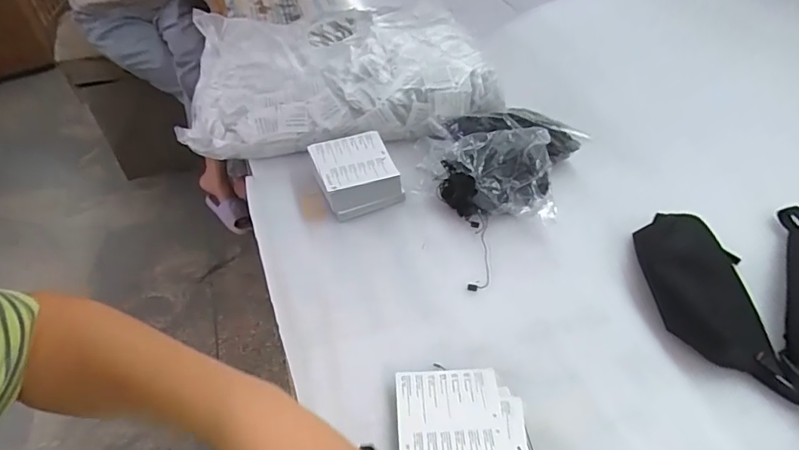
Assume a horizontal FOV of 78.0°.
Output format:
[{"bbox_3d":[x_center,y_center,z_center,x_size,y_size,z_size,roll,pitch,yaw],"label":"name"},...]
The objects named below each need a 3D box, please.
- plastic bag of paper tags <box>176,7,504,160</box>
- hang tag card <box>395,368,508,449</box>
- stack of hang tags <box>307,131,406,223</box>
[{"bbox_3d":[-0.097,-0.240,0.760,0.442,0.109,0.326,-5,46,-3],"label":"plastic bag of paper tags"},{"bbox_3d":[0.043,0.170,0.418,0.089,0.004,0.099,-3,48,-1],"label":"hang tag card"},{"bbox_3d":[-0.055,-0.066,0.626,0.096,0.057,0.104,-17,48,-15],"label":"stack of hang tags"}]

